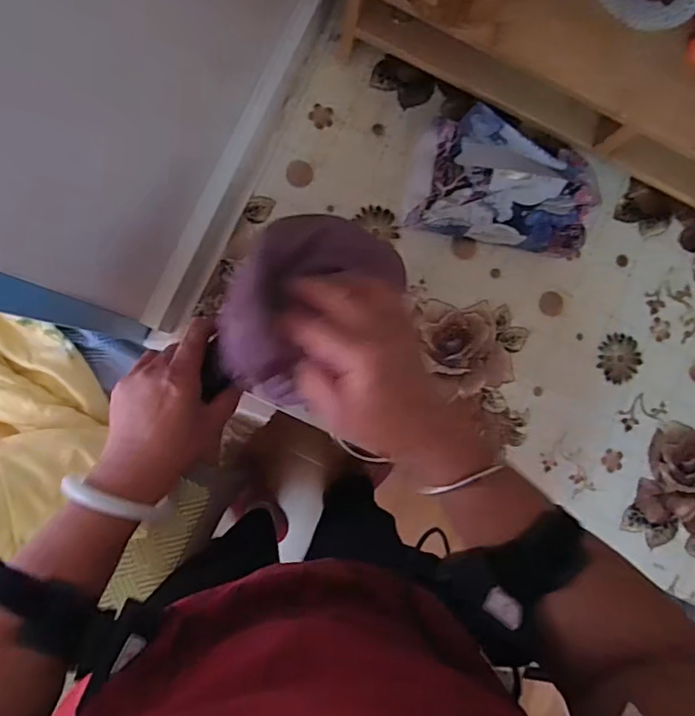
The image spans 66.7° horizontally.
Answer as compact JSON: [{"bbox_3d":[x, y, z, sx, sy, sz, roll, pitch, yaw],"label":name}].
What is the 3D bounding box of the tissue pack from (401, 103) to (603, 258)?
[{"bbox_3d":[0.151,-0.161,0.499,0.179,0.089,0.098,8,88,-7],"label":"tissue pack"}]

